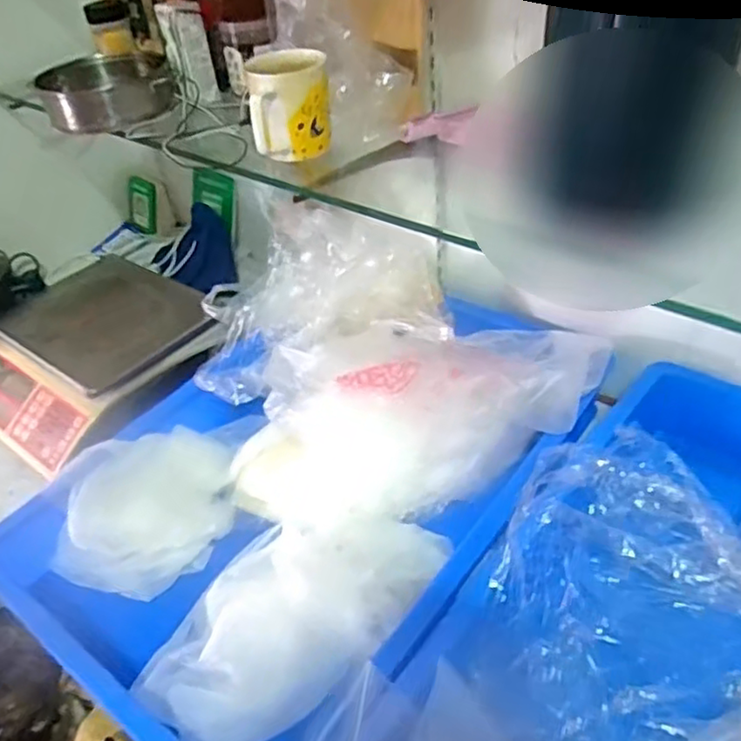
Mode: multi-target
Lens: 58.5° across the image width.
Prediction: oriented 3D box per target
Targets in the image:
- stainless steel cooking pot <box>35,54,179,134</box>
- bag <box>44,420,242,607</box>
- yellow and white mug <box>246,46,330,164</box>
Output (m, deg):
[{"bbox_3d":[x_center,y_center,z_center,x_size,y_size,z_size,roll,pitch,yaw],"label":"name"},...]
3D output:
[{"bbox_3d":[-0.347,-0.366,0.875,0.165,0.065,0.113,-20,42,-14],"label":"stainless steel cooking pot"},{"bbox_3d":[-0.241,0.139,0.719,0.168,0.081,0.184,-5,40,4],"label":"bag"},{"bbox_3d":[-0.081,-0.271,0.690,0.080,0.095,0.075,-7,40,1],"label":"yellow and white mug"}]

